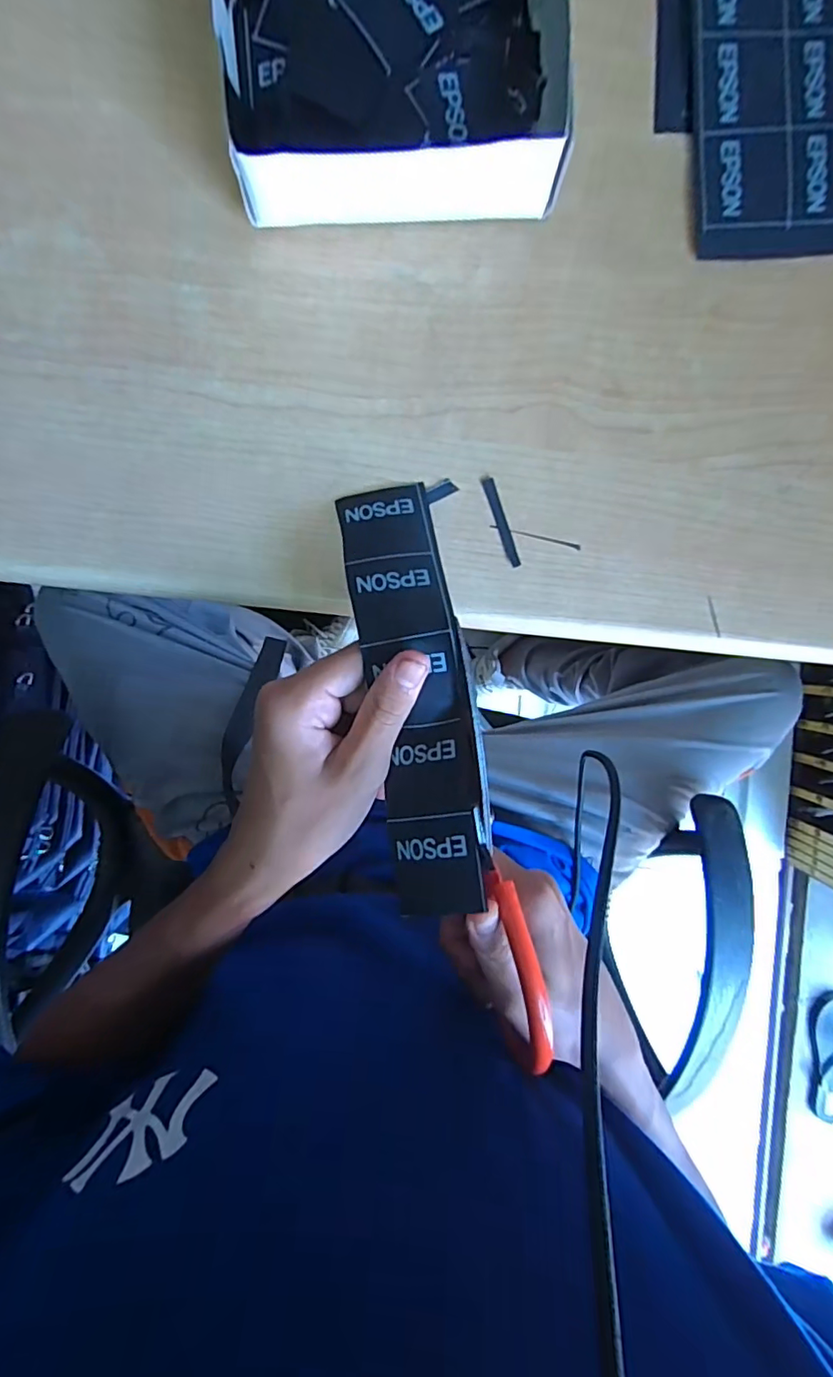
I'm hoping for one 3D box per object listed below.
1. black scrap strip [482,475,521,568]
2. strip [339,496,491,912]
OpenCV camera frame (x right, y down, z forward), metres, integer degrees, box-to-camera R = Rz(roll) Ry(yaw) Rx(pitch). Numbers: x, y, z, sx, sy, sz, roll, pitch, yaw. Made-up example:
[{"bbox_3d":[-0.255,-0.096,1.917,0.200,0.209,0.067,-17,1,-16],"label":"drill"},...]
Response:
[{"bbox_3d":[0.041,-0.080,0.269,0.006,0.004,0.044,-19,97,-1],"label":"black scrap strip"},{"bbox_3d":[-0.001,-0.001,0.244,0.041,0.019,0.187,-9,82,-2],"label":"strip"}]

